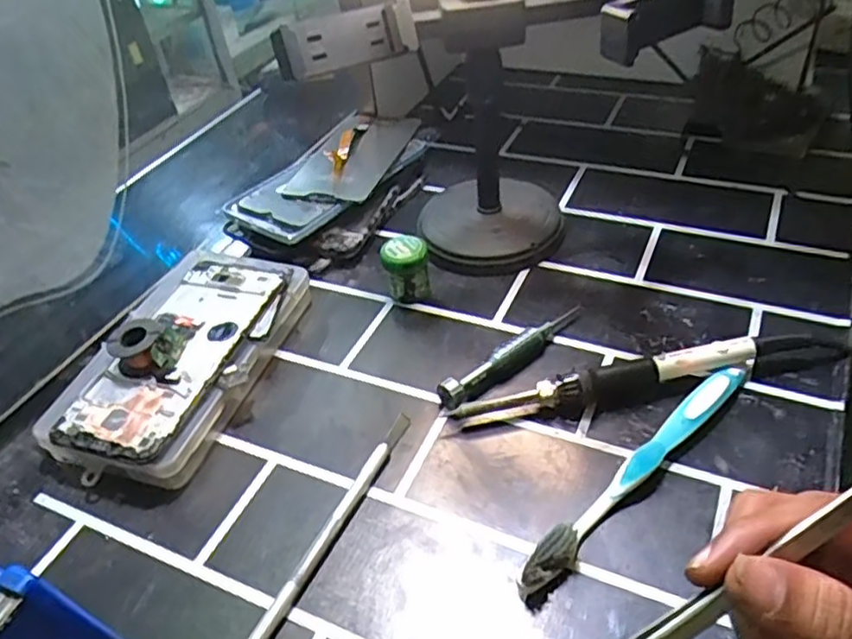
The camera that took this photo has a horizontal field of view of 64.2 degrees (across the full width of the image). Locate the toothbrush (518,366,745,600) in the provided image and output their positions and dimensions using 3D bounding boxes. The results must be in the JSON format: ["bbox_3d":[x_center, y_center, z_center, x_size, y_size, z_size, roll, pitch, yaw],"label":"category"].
[{"bbox_3d":[0.108,0.074,0.339,0.176,0.017,0.014,-34,47,-27],"label":"toothbrush"}]

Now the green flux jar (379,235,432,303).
[{"bbox_3d":[-0.013,-0.031,0.455,0.030,0.046,0.024,-7,41,1],"label":"green flux jar"}]

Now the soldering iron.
[{"bbox_3d":[0.122,0.026,0.385,0.221,0.024,0.025,-11,41,-4],"label":"soldering iron"}]

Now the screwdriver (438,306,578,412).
[{"bbox_3d":[0.054,0.020,0.405,0.111,0.019,0.015,-30,46,-24],"label":"screwdriver"}]

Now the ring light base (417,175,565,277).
[{"bbox_3d":[0.048,-0.072,0.502,0.102,0.034,0.095,-4,41,4],"label":"ring light base"}]

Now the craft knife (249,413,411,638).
[{"bbox_3d":[-0.043,0.100,0.341,0.008,0.008,0.139,15,46,24],"label":"craft knife"}]

